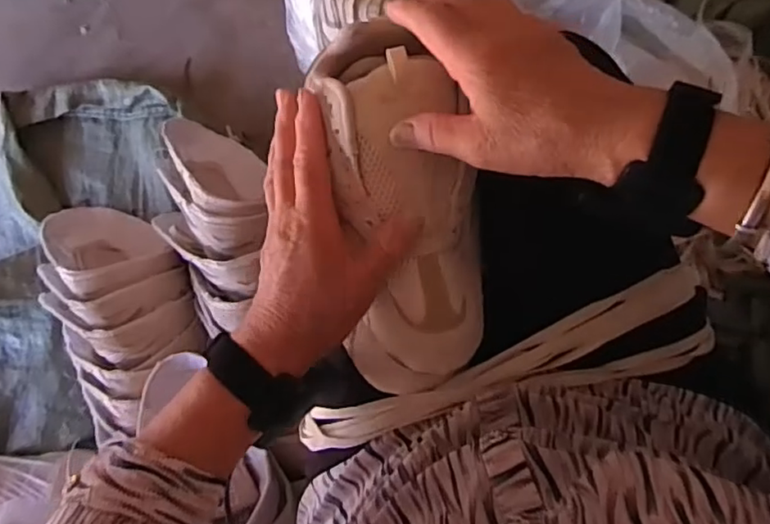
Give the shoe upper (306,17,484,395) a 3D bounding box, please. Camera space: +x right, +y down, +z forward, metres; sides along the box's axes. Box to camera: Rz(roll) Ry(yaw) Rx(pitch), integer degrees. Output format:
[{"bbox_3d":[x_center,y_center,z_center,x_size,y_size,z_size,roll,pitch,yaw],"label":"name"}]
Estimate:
[{"bbox_3d":[0.011,-0.027,0.384,0.093,0.061,0.231,-8,105,7],"label":"shoe upper"}]

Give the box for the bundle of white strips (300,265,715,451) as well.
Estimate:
[{"bbox_3d":[0.074,0.073,0.414,0.302,0.054,0.057,-16,87,8],"label":"bundle of white strips"}]

